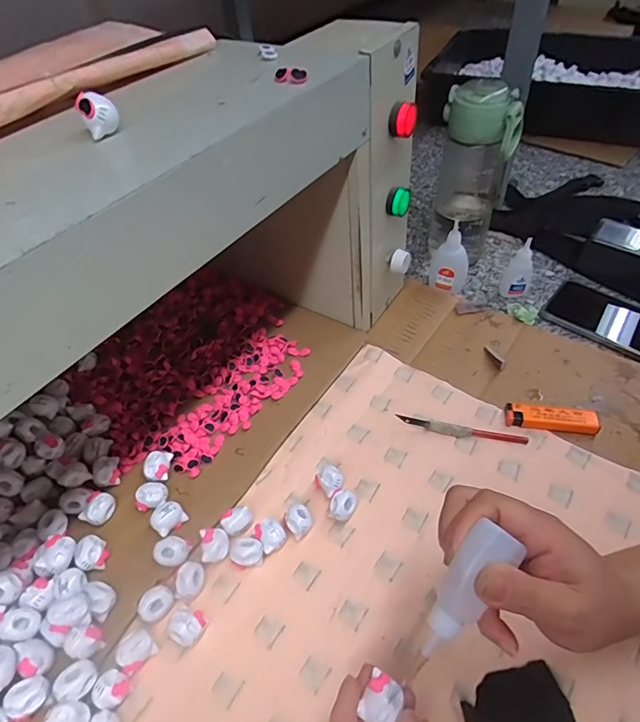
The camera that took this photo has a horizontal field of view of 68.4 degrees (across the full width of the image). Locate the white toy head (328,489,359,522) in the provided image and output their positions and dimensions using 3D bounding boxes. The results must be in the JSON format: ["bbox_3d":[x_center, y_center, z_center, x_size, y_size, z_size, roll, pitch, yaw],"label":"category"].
[{"bbox_3d":[0.019,0.124,0.400,0.021,0.020,0.025,22,54,23],"label":"white toy head"}]

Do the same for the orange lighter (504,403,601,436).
[{"bbox_3d":[0.219,0.056,0.446,0.080,0.018,0.023,5,49,10],"label":"orange lighter"}]

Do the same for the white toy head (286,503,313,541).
[{"bbox_3d":[-0.017,0.134,0.393,0.021,0.017,0.025,-17,49,-10],"label":"white toy head"}]

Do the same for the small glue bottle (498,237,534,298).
[{"bbox_3d":[0.237,-0.107,0.558,0.032,0.082,0.016,21,53,22],"label":"small glue bottle"}]

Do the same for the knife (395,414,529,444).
[{"bbox_3d":[0.134,0.066,0.446,0.118,0.006,0.012,8,49,12],"label":"knife"}]

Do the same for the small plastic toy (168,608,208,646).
[{"bbox_3d":[-0.095,0.189,0.336,0.025,0.019,0.023,-3,48,3],"label":"small plastic toy"}]

